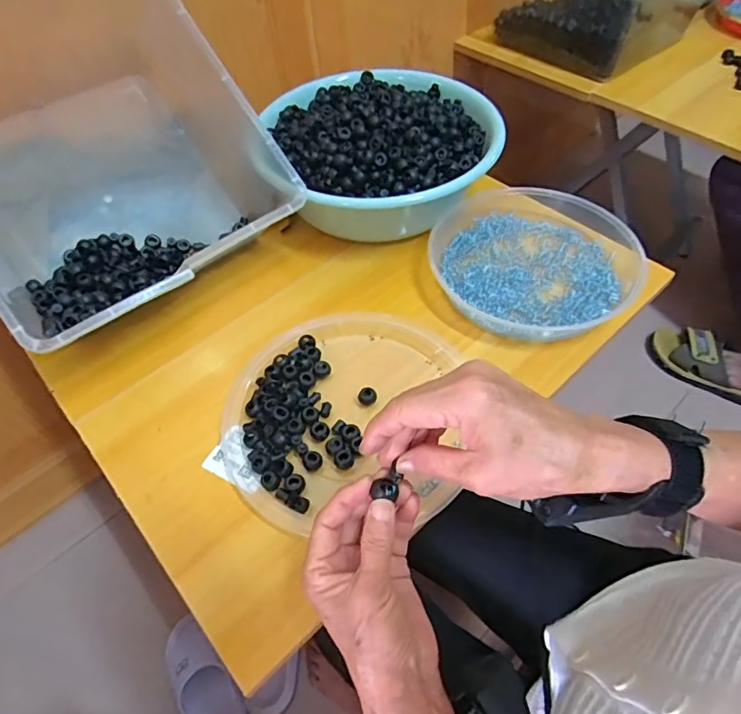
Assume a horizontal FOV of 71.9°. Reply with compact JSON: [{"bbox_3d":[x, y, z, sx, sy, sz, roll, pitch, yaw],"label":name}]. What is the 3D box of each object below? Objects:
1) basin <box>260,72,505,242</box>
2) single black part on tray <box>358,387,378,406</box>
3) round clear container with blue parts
[{"bbox_3d":[0.025,-0.262,0.652,0.258,0.112,0.271,-1,54,2],"label":"basin"},{"bbox_3d":[-0.003,0.039,0.497,0.018,0.010,0.016,-1,54,1],"label":"single black part on tray"},{"bbox_3d":[0.185,-0.115,0.588,0.231,0.038,0.225,-1,54,2],"label":"round clear container with blue parts"}]

